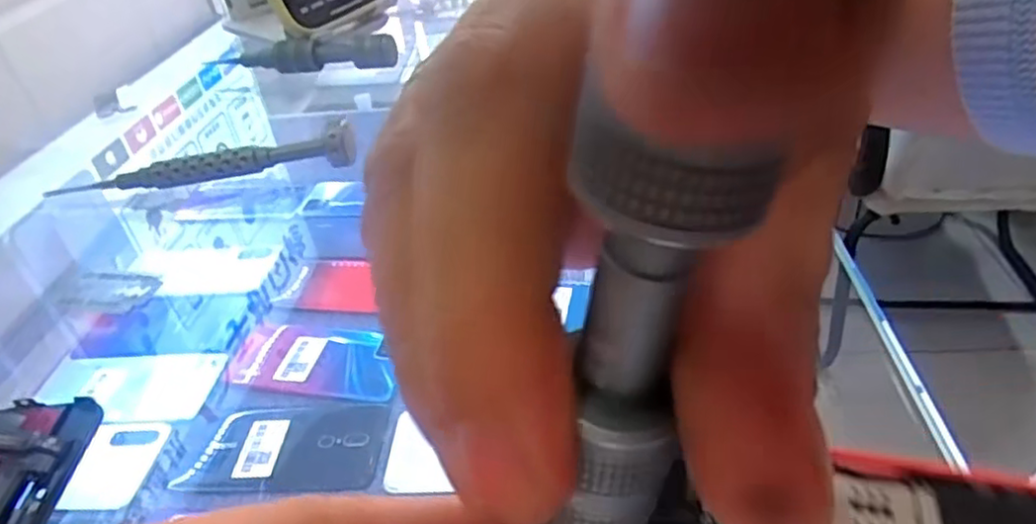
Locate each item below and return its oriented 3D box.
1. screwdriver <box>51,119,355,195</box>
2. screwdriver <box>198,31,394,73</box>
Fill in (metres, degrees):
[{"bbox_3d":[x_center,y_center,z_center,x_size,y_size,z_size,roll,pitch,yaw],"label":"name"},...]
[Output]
[{"bbox_3d":[-0.129,-0.042,0.265,0.126,0.017,0.009,-5,38,4],"label":"screwdriver"},{"bbox_3d":[-0.120,-0.113,0.358,0.104,0.016,0.015,-2,38,7],"label":"screwdriver"}]

